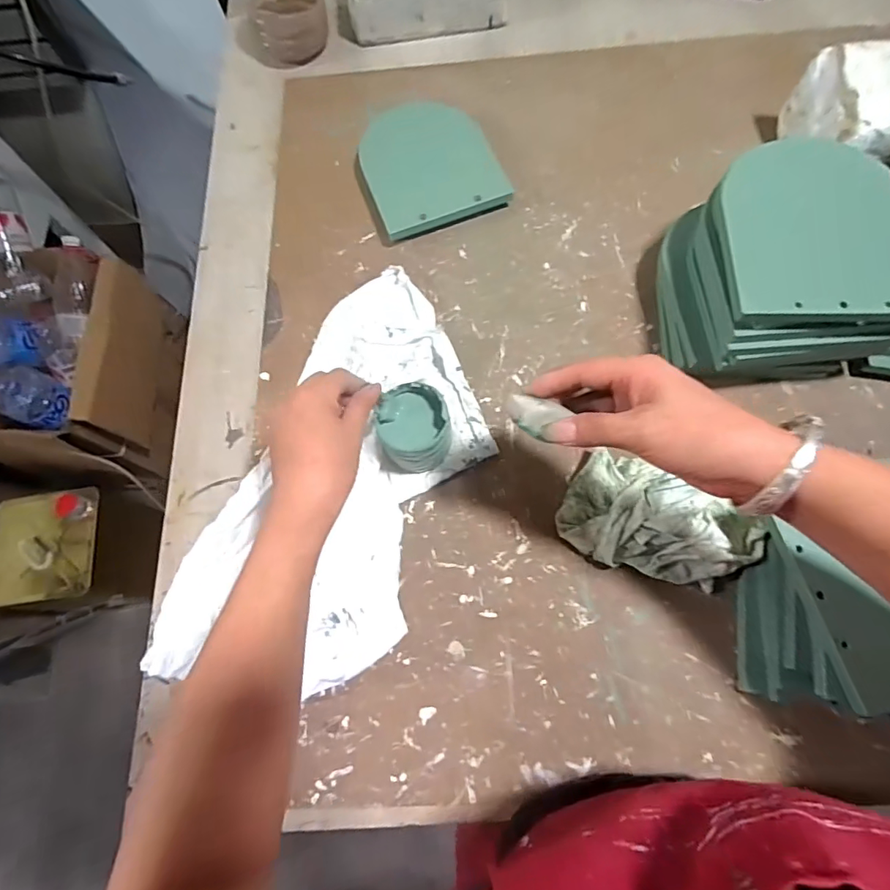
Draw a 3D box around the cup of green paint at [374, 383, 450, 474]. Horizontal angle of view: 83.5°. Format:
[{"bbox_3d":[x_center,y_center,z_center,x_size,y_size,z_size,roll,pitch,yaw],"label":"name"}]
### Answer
[{"bbox_3d":[-0.029,-0.015,0.454,0.061,0.059,0.066,0,72,0],"label":"cup of green paint"}]

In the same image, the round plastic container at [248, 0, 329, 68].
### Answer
[{"bbox_3d":[-0.206,-0.567,0.665,0.094,0.056,0.091,-1,71,4],"label":"round plastic container"}]

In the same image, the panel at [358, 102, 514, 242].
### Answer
[{"bbox_3d":[-0.016,-0.315,0.555,0.143,0.016,0.135,-21,91,-3],"label":"panel"}]

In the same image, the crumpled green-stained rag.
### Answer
[{"bbox_3d":[0.178,0.070,0.421,0.152,0.053,0.088,25,74,12],"label":"crumpled green-stained rag"}]

